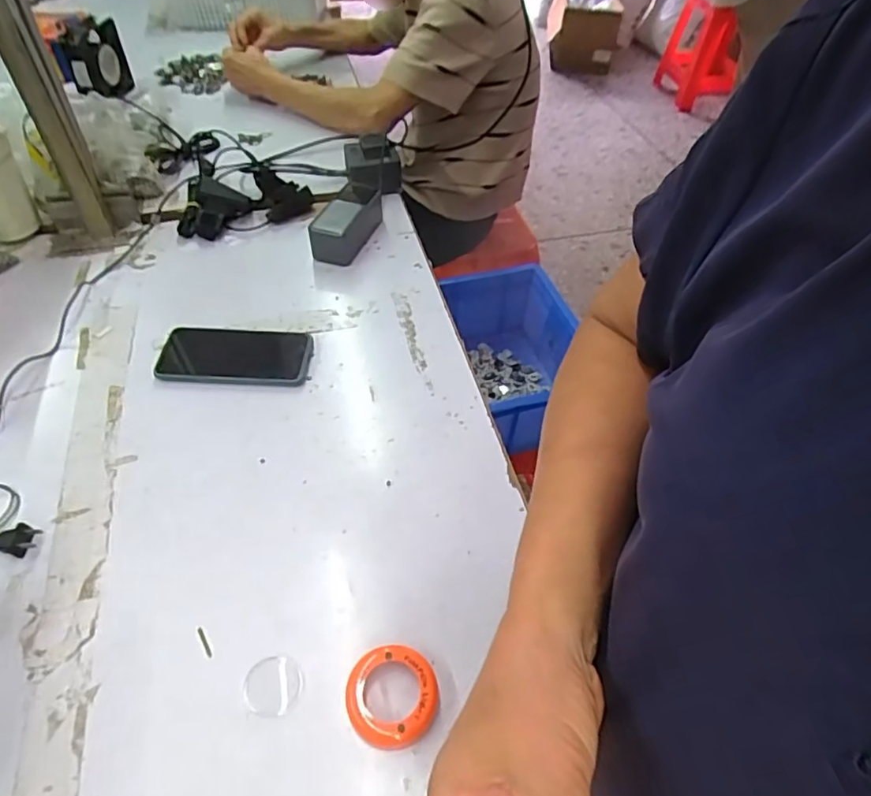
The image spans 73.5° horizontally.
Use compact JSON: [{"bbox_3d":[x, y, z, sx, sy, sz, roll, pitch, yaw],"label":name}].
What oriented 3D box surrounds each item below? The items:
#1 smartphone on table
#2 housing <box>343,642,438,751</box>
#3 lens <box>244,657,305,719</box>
[{"bbox_3d":[-0.219,-0.047,0.639,0.167,0.012,0.079,2,50,-1],"label":"smartphone on table"},{"bbox_3d":[-0.032,0.215,0.425,0.065,0.019,0.068,-5,51,-6],"label":"housing"},{"bbox_3d":[-0.121,0.214,0.434,0.044,0.004,0.041,-4,51,-5],"label":"lens"}]

